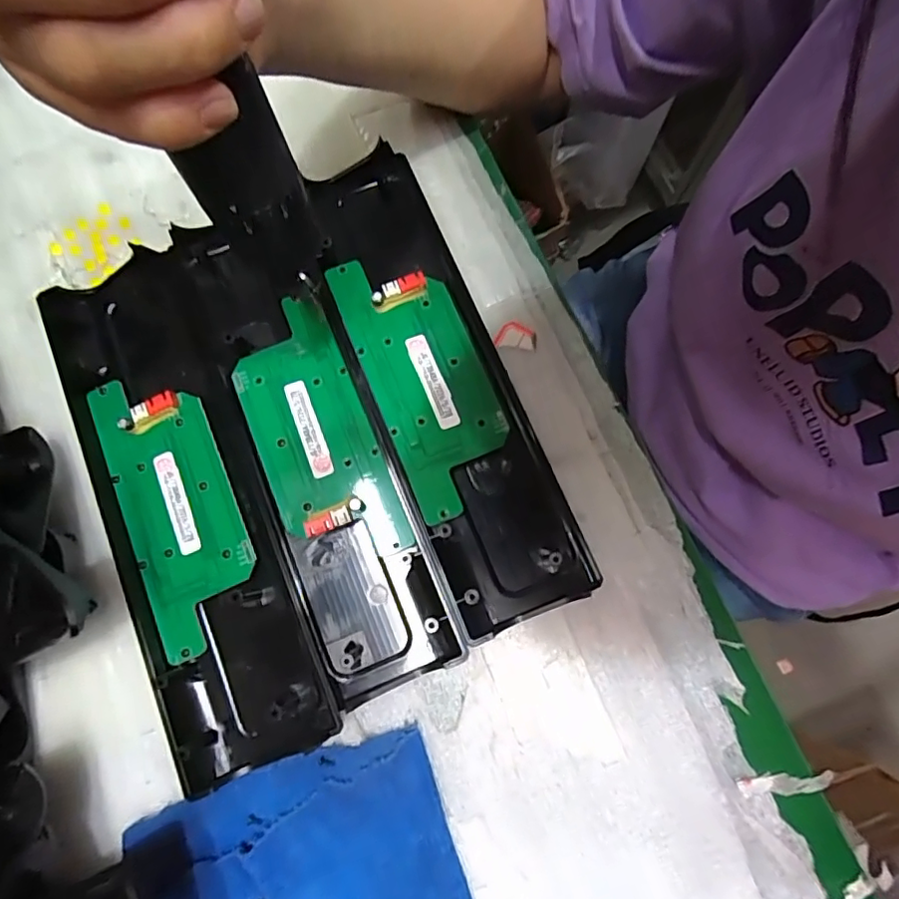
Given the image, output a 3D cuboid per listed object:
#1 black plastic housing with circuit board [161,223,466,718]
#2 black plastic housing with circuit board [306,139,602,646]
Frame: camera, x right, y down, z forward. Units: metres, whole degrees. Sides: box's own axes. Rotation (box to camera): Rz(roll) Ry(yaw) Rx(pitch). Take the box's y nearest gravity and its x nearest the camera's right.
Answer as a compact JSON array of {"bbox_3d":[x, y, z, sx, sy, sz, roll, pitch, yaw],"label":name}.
[{"bbox_3d":[-0.064,-0.006,0.262,0.066,0.022,0.230,-22,78,-5],"label":"black plastic housing with circuit board"},{"bbox_3d":[-0.007,-0.037,0.274,0.065,0.019,0.242,-22,78,-5],"label":"black plastic housing with circuit board"}]

